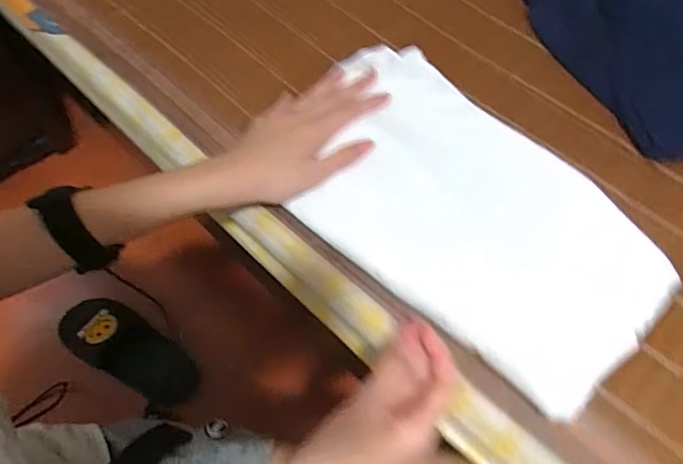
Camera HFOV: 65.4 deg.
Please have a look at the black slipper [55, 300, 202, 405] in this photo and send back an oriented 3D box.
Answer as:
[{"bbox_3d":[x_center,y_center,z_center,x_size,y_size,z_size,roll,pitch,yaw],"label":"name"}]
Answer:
[{"bbox_3d":[-0.337,0.178,0.826,0.245,0.066,0.100,29,66,13],"label":"black slipper"}]

